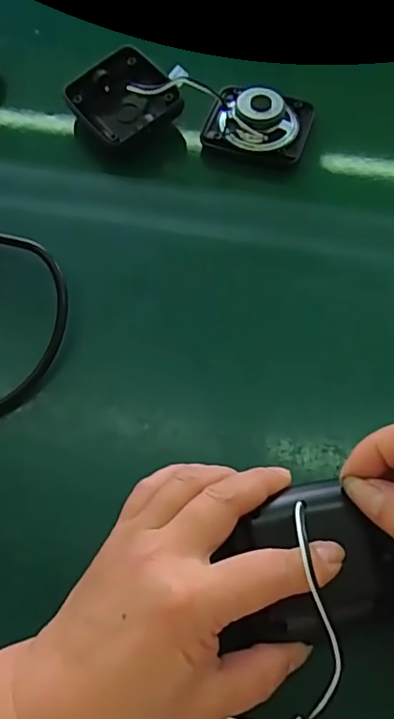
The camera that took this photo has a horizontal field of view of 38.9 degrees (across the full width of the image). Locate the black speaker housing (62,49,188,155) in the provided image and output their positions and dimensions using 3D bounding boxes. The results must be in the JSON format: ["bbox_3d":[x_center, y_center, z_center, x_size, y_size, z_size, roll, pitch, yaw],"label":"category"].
[{"bbox_3d":[-0.055,-0.180,0.402,0.071,0.037,0.066,-32,68,-13],"label":"black speaker housing"}]

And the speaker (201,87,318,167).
[{"bbox_3d":[0.044,-0.168,0.394,0.069,0.033,0.057,17,66,10],"label":"speaker"}]

